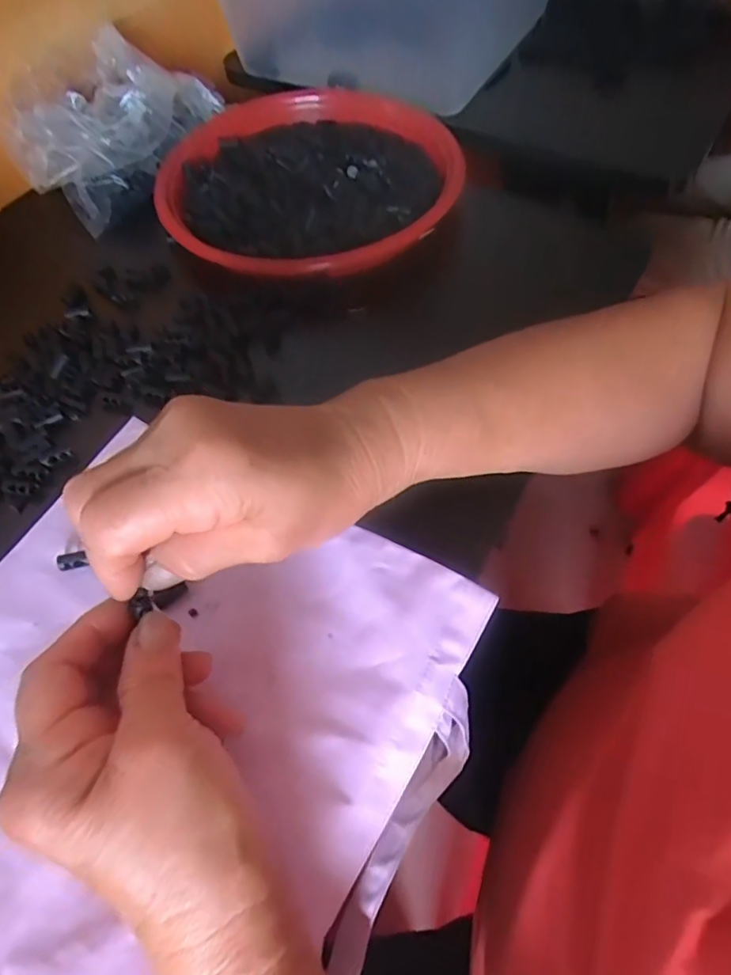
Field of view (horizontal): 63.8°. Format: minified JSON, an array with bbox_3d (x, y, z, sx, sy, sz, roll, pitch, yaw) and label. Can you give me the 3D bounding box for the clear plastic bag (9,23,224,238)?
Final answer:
[{"bbox_3d":[-0.209,-0.314,0.485,0.104,0.054,0.179,30,65,19],"label":"clear plastic bag"}]

